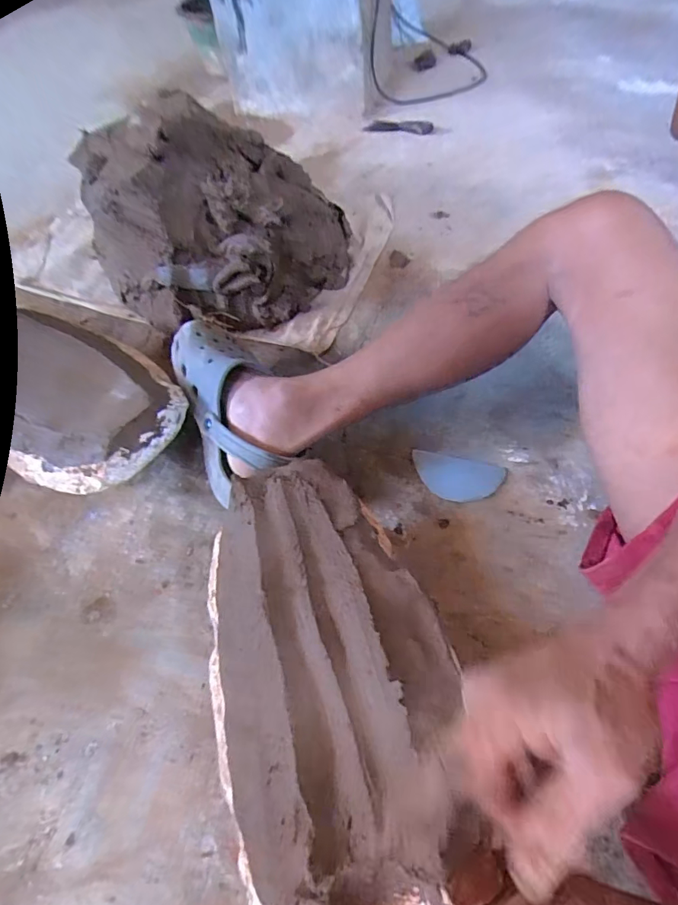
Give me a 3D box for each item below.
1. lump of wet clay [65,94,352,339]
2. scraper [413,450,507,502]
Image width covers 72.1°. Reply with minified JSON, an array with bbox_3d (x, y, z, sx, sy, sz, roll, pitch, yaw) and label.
[{"bbox_3d":[-0.198,-0.392,0.756,0.375,0.215,0.386,-39,60,-20],"label":"lump of wet clay"},{"bbox_3d":[0.139,0.029,0.557,0.106,0.004,0.063,15,58,15],"label":"scraper"}]

